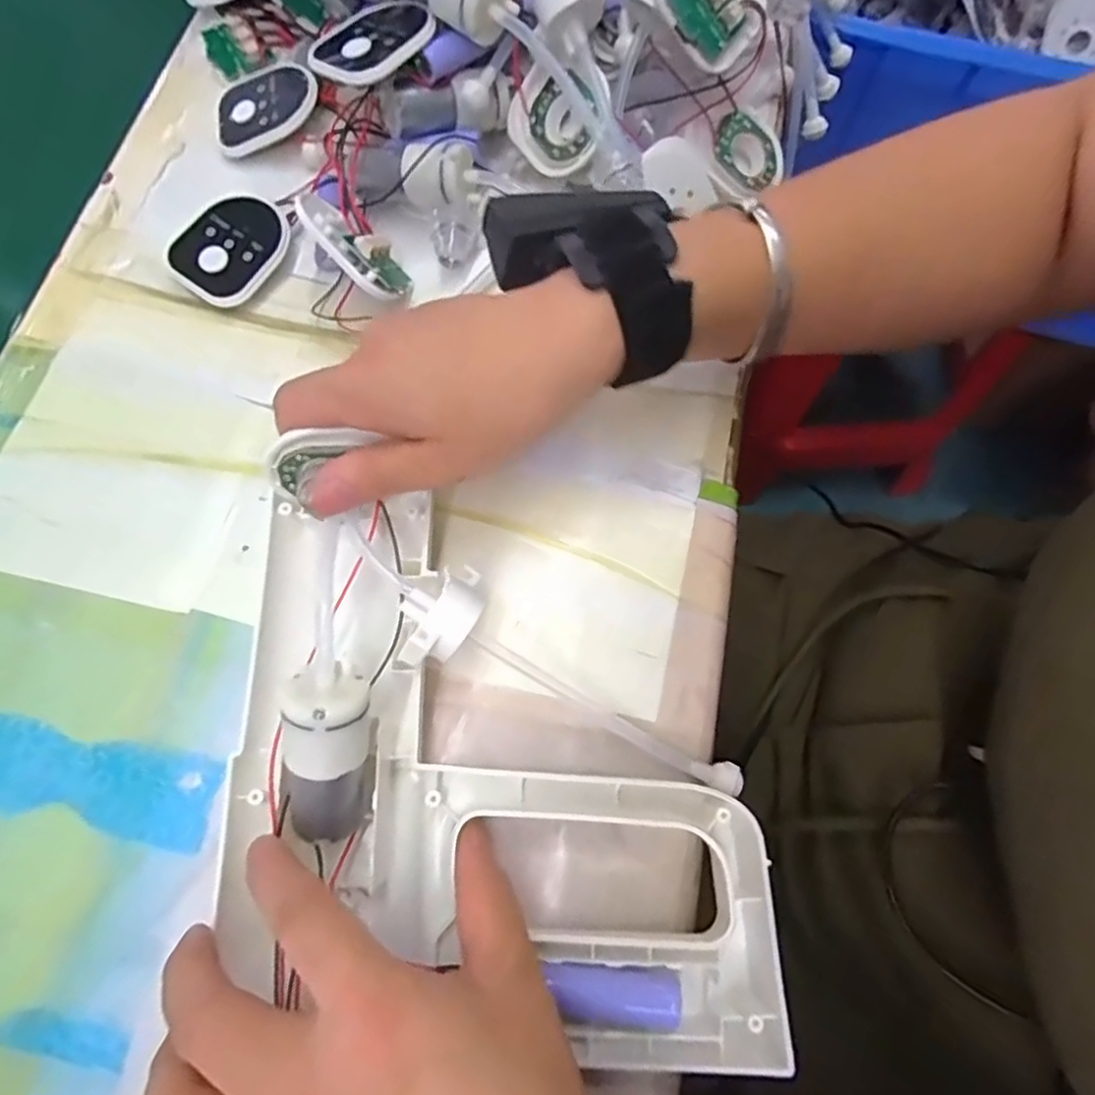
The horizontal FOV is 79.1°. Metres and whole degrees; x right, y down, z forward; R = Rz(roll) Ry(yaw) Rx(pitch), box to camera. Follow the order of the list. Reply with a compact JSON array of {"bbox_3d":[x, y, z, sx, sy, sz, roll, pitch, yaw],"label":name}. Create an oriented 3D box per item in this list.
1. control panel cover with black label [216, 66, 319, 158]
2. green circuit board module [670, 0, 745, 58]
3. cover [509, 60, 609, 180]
[{"bbox_3d":[-0.147,-0.232,0.345,0.058,0.006,0.048,-23,75,8],"label":"control panel cover with black label"},{"bbox_3d":[0.068,-0.236,0.290,0.025,0.007,0.034,-43,115,9],"label":"green circuit board module"},{"bbox_3d":[0.006,-0.200,0.309,0.013,0.045,0.057,-15,52,-47],"label":"cover"}]

